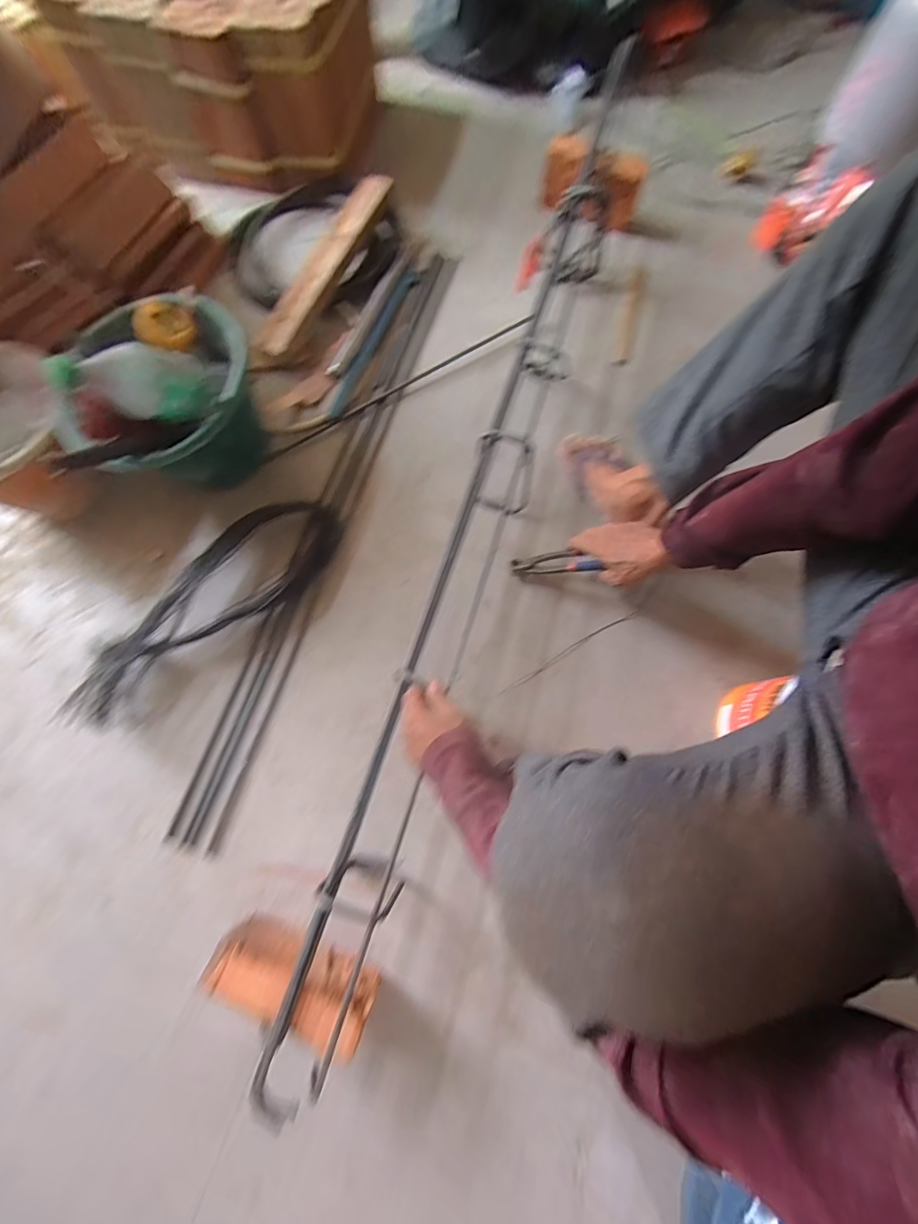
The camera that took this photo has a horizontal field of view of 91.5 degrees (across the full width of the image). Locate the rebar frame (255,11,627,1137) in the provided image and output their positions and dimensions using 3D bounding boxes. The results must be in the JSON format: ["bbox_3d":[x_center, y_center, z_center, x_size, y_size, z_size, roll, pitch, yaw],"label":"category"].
[{"bbox_3d":[0.037,-0.139,0.687,0.085,0.143,1.301,17,74,5],"label":"rebar frame"}]

